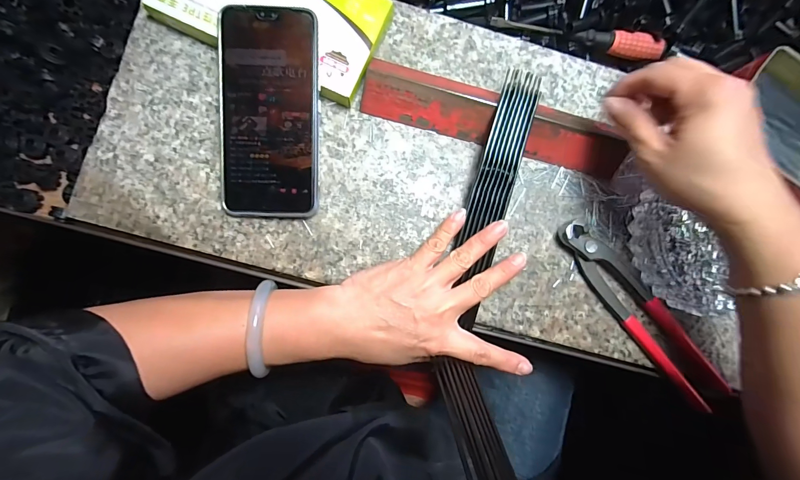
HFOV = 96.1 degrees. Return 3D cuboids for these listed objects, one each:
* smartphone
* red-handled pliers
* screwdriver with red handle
[{"bbox_3d":[-0.102,-0.098,0.281,0.075,0.005,0.158,1,95,-1],"label":"smartphone"},{"bbox_3d":[0.207,0.059,0.311,0.039,0.020,0.190,-40,91,-7],"label":"red-handled pliers"},{"bbox_3d":[0.165,-0.188,0.332,0.160,0.016,0.022,8,85,-5],"label":"screwdriver with red handle"}]

